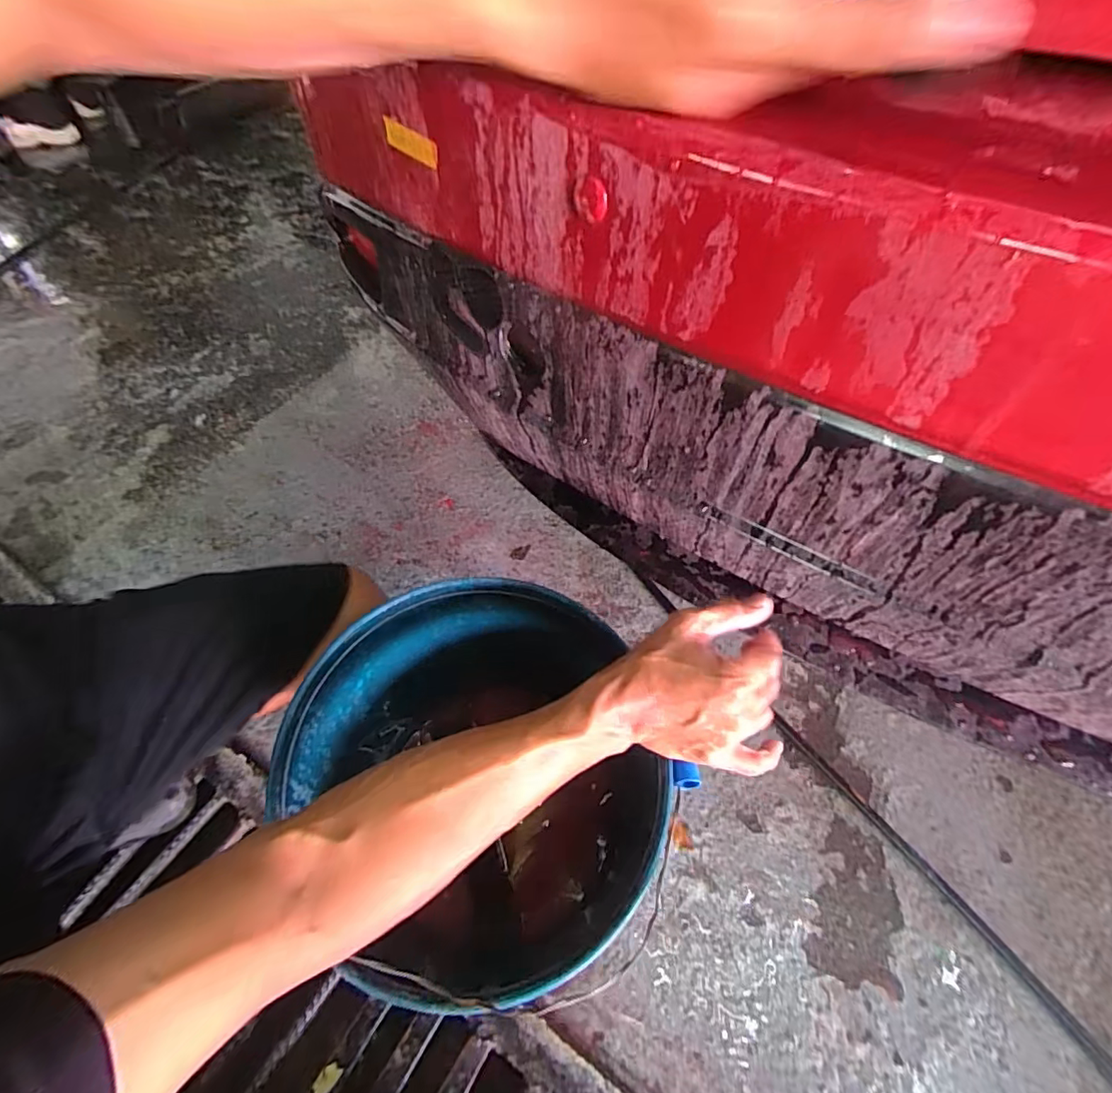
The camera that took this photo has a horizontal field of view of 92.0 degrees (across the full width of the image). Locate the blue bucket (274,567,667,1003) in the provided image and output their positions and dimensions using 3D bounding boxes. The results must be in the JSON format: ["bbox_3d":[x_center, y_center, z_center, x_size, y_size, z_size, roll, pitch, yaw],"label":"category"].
[{"bbox_3d":[-0.060,0.215,0.510,0.306,0.267,0.277,33,61,21],"label":"blue bucket"}]

